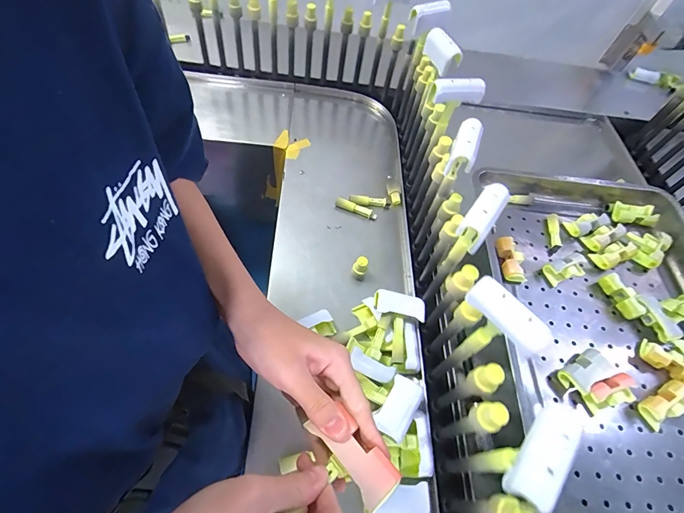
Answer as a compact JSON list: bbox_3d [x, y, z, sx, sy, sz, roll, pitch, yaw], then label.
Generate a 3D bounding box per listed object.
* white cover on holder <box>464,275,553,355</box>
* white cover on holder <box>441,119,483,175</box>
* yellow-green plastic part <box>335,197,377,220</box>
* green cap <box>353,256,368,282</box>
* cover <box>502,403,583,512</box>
[{"bbox_3d":[0.147,0.052,0.317,0.022,0.025,0.075,-29,67,-22],"label":"white cover on holder"},{"bbox_3d":[0.152,-0.136,0.438,0.029,0.036,0.073,23,59,6],"label":"white cover on holder"},{"bbox_3d":[0.025,-0.091,0.672,0.081,0.012,0.016,27,59,9],"label":"yellow-green plastic part"},{"bbox_3d":[0.030,0.019,0.589,0.023,0.039,0.019,9,58,-2],"label":"green cap"},{"bbox_3d":[0.145,0.141,0.256,0.032,0.017,0.072,35,61,14],"label":"cover"}]

